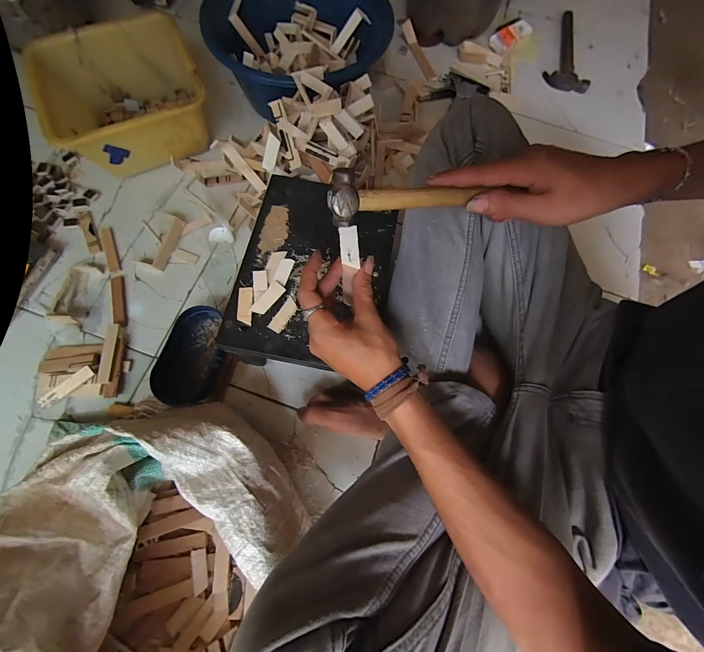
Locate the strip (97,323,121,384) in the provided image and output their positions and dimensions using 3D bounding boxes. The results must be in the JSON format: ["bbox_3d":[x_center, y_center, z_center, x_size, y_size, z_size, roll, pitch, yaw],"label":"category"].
[{"bbox_3d":[-0.395,0.044,0.493,0.024,0.006,0.096,1,75,-9],"label":"strip"}]

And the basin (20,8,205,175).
[{"bbox_3d":[-0.411,-0.434,0.590,0.233,0.131,0.246,-24,75,-10],"label":"basin"}]

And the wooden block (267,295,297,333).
[{"bbox_3d":[-0.089,-0.015,0.399,0.019,0.004,0.050,29,73,7],"label":"wooden block"}]

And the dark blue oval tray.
[{"bbox_3d":[-0.258,0.049,0.494,0.093,0.042,0.159,11,72,1],"label":"dark blue oval tray"}]

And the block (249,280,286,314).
[{"bbox_3d":[-0.110,-0.036,0.402,0.020,0.006,0.051,35,74,9],"label":"block"}]

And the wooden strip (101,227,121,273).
[{"bbox_3d":[-0.451,-0.144,0.566,0.019,0.004,0.100,-22,74,-9],"label":"wooden strip"}]

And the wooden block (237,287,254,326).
[{"bbox_3d":[-0.142,-0.027,0.403,0.020,0.004,0.052,-1,72,-3],"label":"wooden block"}]

